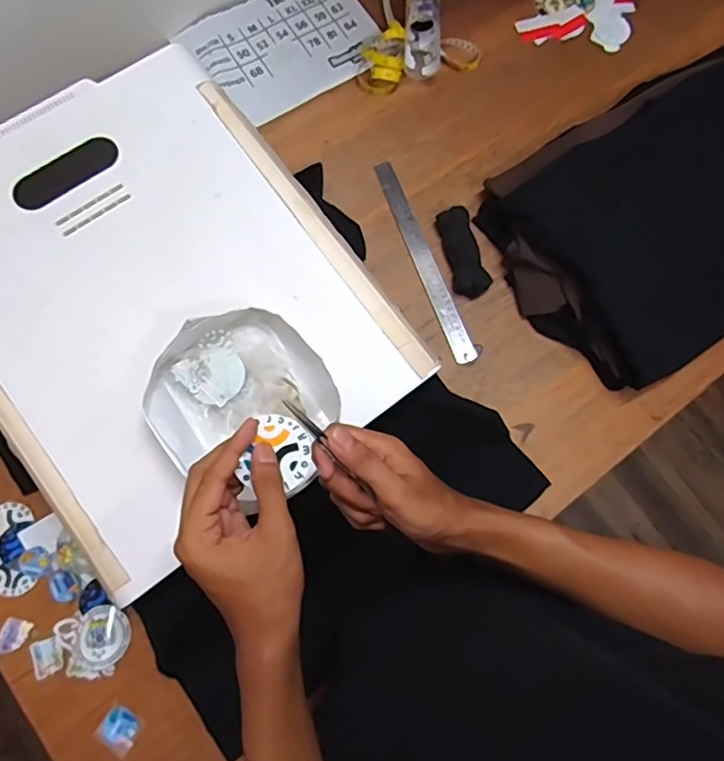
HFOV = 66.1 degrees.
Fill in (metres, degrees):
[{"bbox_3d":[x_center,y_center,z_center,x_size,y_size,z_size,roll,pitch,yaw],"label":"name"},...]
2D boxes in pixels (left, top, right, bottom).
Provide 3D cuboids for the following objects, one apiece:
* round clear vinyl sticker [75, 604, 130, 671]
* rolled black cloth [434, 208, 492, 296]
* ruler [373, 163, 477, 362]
[{"bbox_3d":[-0.308,0.303,0.659,0.067,0.010,0.063,0,76,-2],"label":"round clear vinyl sticker"},{"bbox_3d":[0.143,-0.181,0.785,0.045,0.029,0.127,-14,77,-5],"label":"rolled black cloth"},{"bbox_3d":[0.089,-0.173,0.795,0.032,0.007,0.320,-20,78,-6],"label":"ruler"}]

